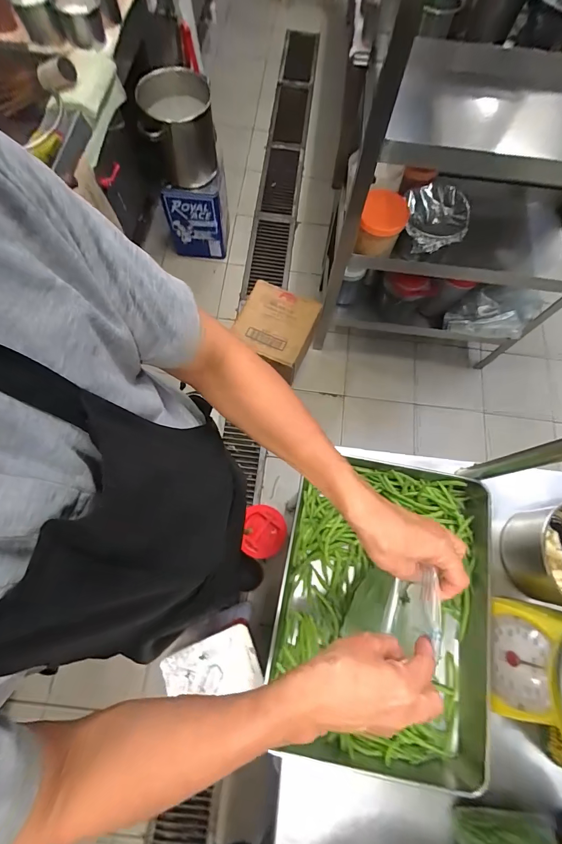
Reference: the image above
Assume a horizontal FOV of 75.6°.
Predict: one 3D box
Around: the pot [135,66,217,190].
[{"bbox_3d":[-0.350,-1.017,1.273,0.237,0.233,0.252,0,73,-1],"label":"pot"}]

